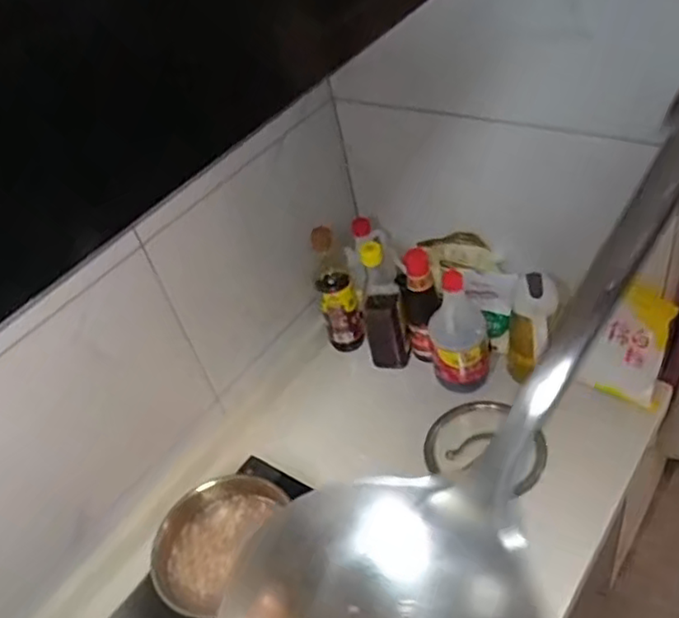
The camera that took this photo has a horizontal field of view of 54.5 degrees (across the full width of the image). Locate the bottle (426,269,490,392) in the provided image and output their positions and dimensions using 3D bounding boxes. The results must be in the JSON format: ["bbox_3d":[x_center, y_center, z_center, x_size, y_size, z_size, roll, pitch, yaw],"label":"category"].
[{"bbox_3d":[0.195,0.041,1.068,0.096,0.210,0.083,-3,43,12],"label":"bottle"}]

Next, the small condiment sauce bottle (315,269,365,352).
[{"bbox_3d":[0.003,0.006,1.203,0.068,0.150,0.058,-13,42,1],"label":"small condiment sauce bottle"}]

